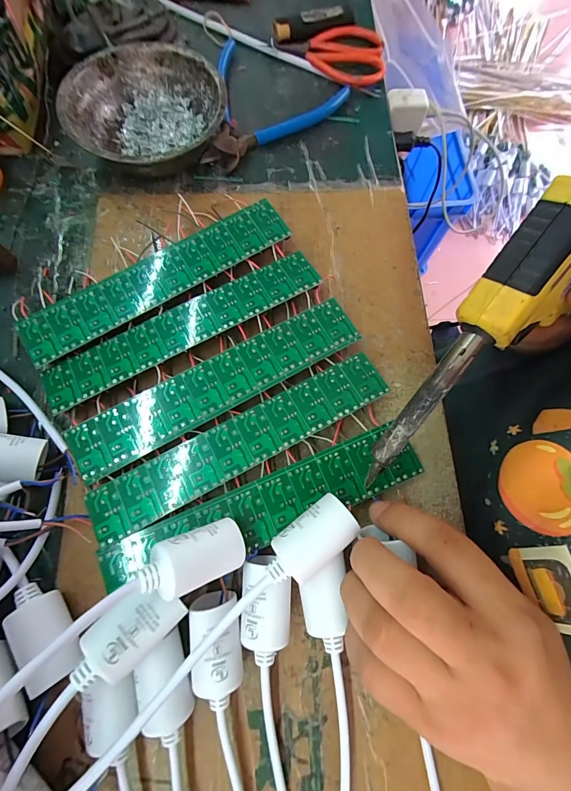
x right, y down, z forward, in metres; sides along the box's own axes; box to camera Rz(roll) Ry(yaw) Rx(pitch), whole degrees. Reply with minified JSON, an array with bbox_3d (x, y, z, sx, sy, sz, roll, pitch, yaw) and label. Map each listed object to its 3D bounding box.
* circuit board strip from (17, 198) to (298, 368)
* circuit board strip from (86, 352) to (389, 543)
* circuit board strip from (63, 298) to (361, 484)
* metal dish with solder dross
[{"bbox_3d":[-0.090,-0.084,0.263,0.198,0.021,0.038,-32,78,-10],"label":"circuit board strip"},{"bbox_3d":[-0.027,0.028,0.225,0.197,0.004,0.036,-27,77,-9],"label":"circuit board strip"},{"bbox_3d":[-0.045,-0.010,0.237,0.199,0.004,0.042,-28,77,-9],"label":"circuit board strip"},{"bbox_3d":[-0.112,-0.227,0.292,0.122,0.040,0.120,0,74,-2],"label":"metal dish with solder dross"}]

